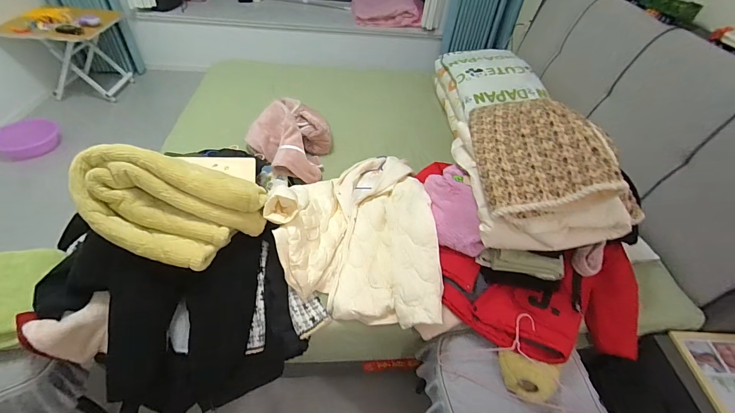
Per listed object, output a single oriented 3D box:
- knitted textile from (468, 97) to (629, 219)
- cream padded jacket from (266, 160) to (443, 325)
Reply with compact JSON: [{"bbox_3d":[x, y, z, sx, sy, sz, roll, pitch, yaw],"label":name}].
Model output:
[{"bbox_3d":[0.463,-0.186,0.971,0.306,0.174,0.461,6,45,-1],"label":"knitted textile"},{"bbox_3d":[-0.039,0.039,1.122,0.485,0.222,0.660,1,45,-5],"label":"cream padded jacket"}]

